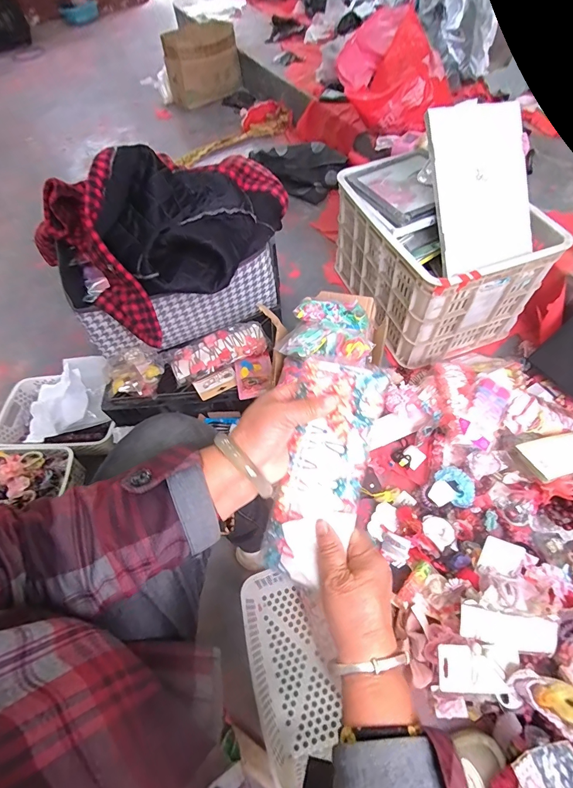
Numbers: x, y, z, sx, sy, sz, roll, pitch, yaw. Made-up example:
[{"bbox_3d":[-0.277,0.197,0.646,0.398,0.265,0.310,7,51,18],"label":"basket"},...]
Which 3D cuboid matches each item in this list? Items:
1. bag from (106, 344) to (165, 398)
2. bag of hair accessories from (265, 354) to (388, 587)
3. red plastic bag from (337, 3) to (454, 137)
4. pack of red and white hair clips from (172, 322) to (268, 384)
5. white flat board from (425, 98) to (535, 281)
[{"bbox_3d":[-0.328,-0.048,0.768,0.111,0.053,0.106,-7,57,1],"label":"bag"},{"bbox_3d":[0.032,0.075,0.350,0.089,0.036,0.214,19,90,16],"label":"bag of hair accessories"},{"bbox_3d":[0.351,-1.026,1.162,0.347,0.218,0.305,8,59,10],"label":"red plastic bag"},{"bbox_3d":[-0.150,-0.097,0.800,0.212,0.026,0.088,-23,59,-9],"label":"pack of red and white hair clips"},{"bbox_3d":[0.426,-0.451,0.791,0.208,0.016,0.343,-11,96,-3],"label":"white flat board"}]

